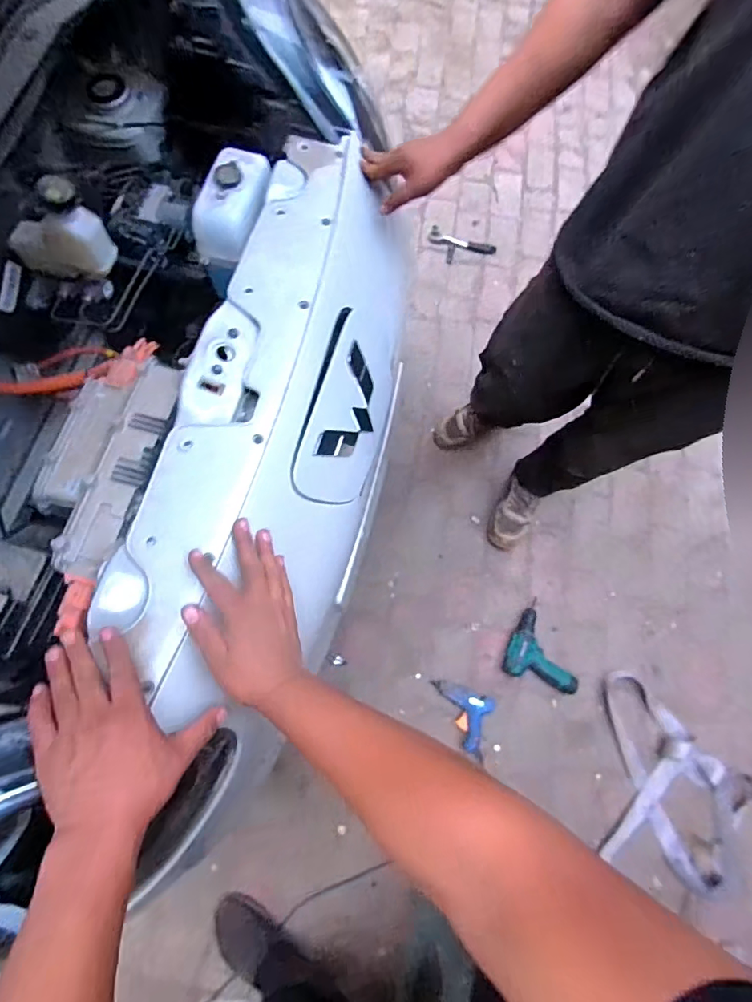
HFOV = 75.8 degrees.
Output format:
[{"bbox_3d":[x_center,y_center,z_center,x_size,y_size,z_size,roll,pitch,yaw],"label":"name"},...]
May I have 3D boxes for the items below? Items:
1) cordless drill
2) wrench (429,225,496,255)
[{"bbox_3d":[0.420,0.415,1.283,0.166,0.053,0.237,-24,76,-11],"label":"cordless drill"},{"bbox_3d":[0.297,-0.893,1.658,0.232,0.031,0.070,25,76,5],"label":"wrench"}]

